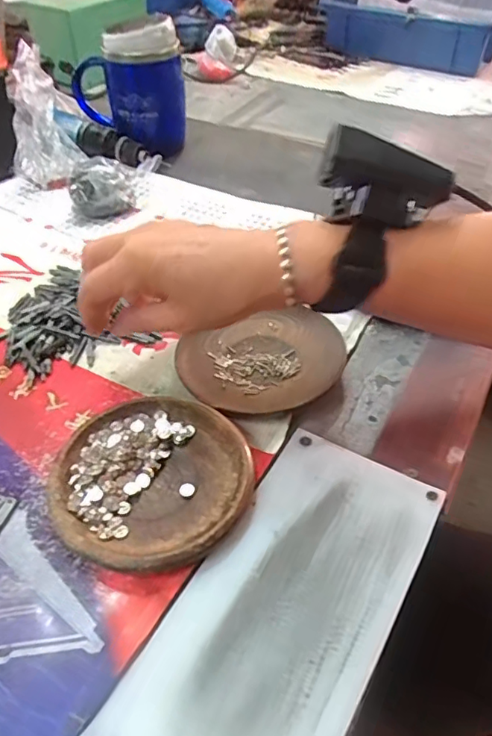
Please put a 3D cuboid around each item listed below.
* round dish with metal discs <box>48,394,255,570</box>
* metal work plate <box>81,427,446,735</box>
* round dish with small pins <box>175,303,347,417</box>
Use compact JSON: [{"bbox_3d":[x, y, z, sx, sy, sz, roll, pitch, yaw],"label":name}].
[{"bbox_3d":[-0.053,0.064,0.314,0.110,0.017,0.109,-1,44,1],"label":"round dish with metal discs"},{"bbox_3d":[0.020,0.114,0.265,0.091,0.005,0.195,23,49,23],"label":"metal work plate"},{"bbox_3d":[0.012,-0.007,0.384,0.112,0.011,0.102,-1,44,1],"label":"round dish with small pins"}]

